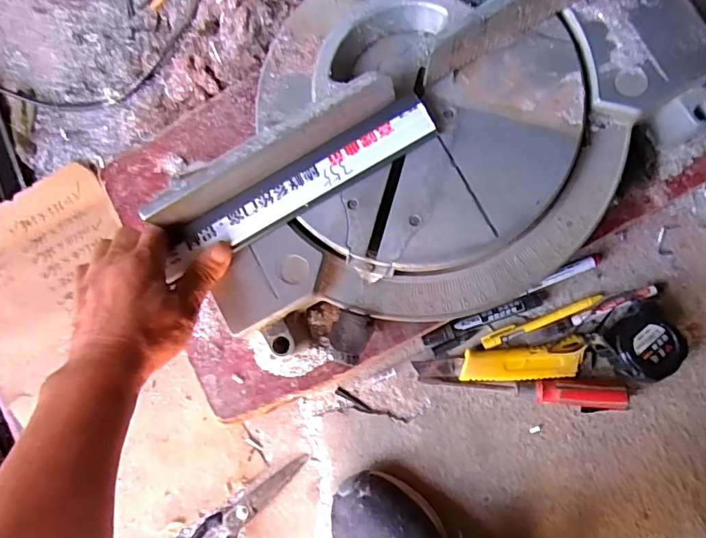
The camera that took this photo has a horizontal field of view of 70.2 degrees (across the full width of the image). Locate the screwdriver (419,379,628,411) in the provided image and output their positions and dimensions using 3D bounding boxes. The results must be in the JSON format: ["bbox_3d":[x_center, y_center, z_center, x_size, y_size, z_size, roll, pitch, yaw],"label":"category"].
[{"bbox_3d":[0.169,0.121,0.500,0.193,0.022,0.025,2,89,7],"label":"screwdriver"}]

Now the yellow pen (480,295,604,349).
[{"bbox_3d":[0.193,0.053,0.513,0.126,0.009,0.013,-22,86,5],"label":"yellow pen"}]

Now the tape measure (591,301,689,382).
[{"bbox_3d":[0.277,0.071,0.482,0.069,0.036,0.064,-36,85,4],"label":"tape measure"}]

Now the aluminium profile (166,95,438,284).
[{"bbox_3d":[-0.047,-0.070,0.433,0.251,0.013,0.037,-29,86,3],"label":"aluminium profile"}]

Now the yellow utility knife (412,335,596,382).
[{"bbox_3d":[0.153,0.096,0.507,0.173,0.016,0.036,-6,88,6],"label":"yellow utility knife"}]

